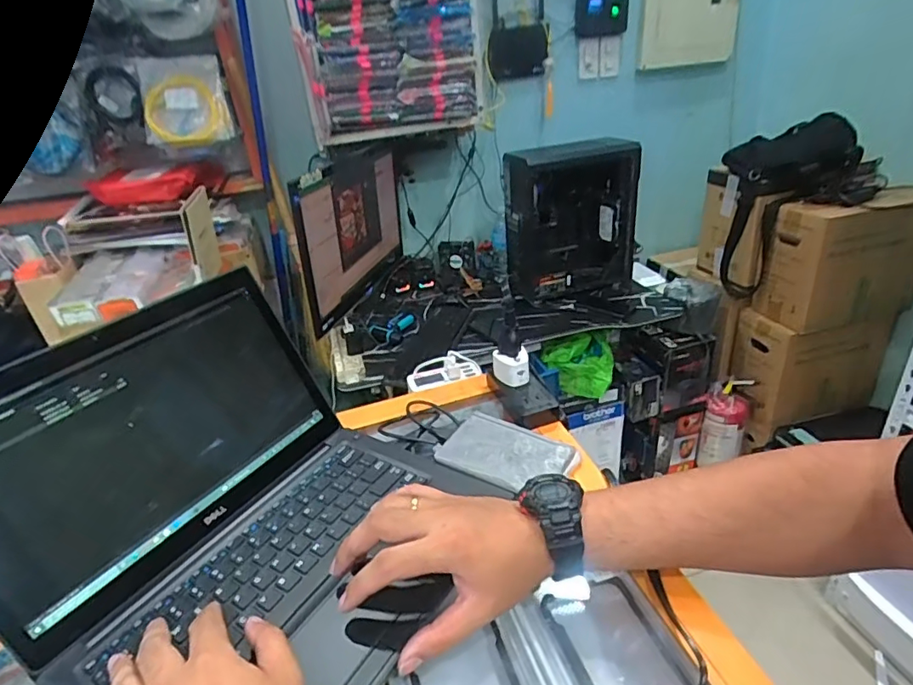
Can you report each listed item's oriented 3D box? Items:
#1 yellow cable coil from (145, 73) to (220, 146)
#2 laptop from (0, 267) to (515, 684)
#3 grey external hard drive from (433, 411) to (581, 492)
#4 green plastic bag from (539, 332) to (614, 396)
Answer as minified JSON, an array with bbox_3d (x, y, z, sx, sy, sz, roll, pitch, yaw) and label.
[{"bbox_3d":[-0.662,-0.561,1.284,0.165,0.167,0.027,25,24,-18],"label":"yellow cable coil"},{"bbox_3d":[-0.169,0.096,0.401,0.305,0.175,0.294,13,34,30],"label":"laptop"},{"bbox_3d":[0.045,0.105,0.507,0.126,0.012,0.077,14,35,32],"label":"grey external hard drive"},{"bbox_3d":[0.383,0.060,1.667,0.223,0.171,0.135,-2,29,6],"label":"green plastic bag"}]

